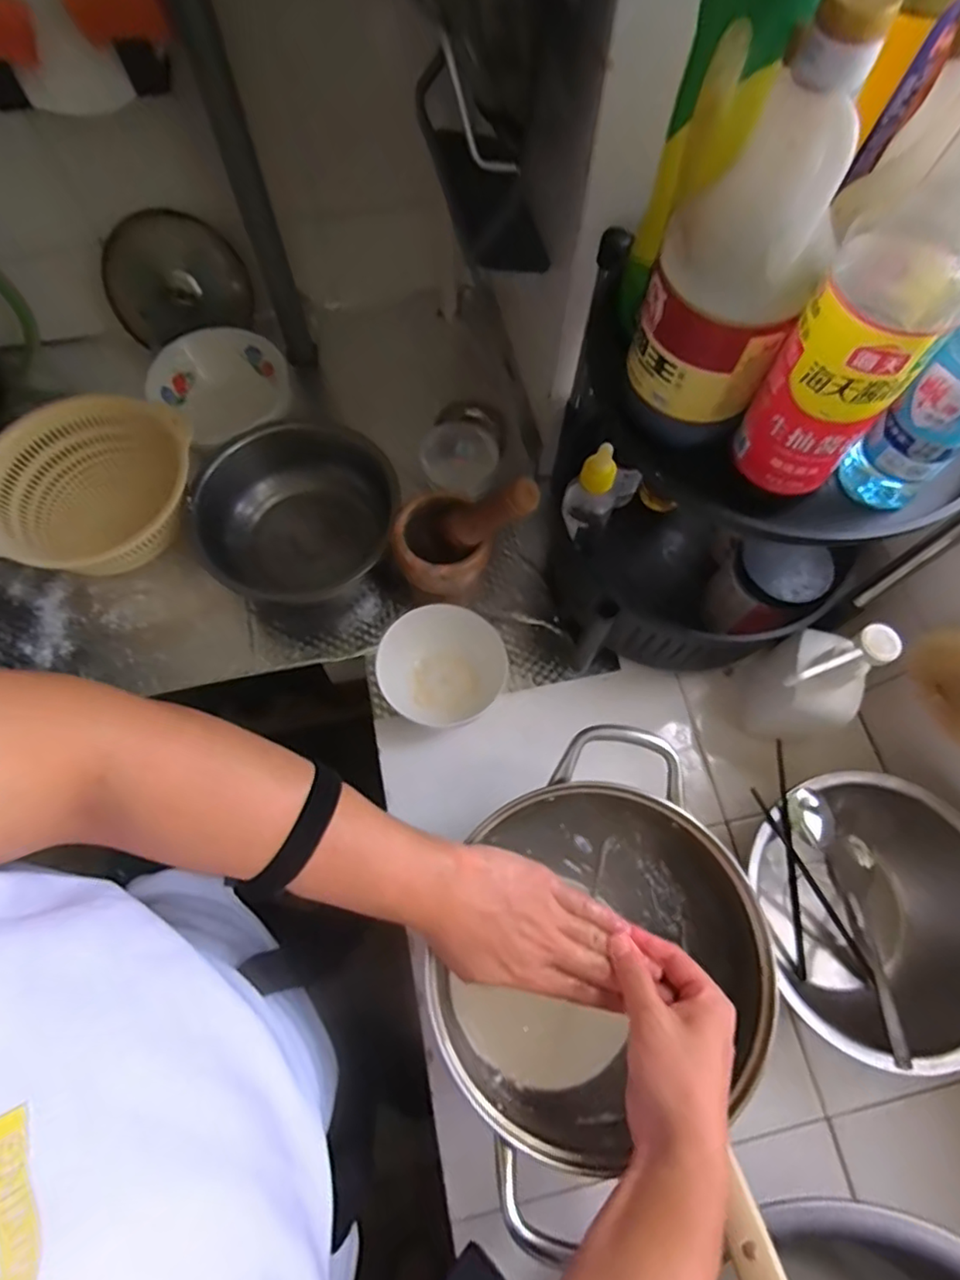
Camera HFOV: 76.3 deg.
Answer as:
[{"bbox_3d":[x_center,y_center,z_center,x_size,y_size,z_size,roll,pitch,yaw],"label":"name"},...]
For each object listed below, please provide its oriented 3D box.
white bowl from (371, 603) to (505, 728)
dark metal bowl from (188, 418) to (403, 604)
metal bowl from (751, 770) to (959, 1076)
[{"bbox_3d":[-0.034,0.024,0.627,0.117,0.069,0.120,0,69,-1],"label":"white bowl"},{"bbox_3d":[-0.199,-0.133,0.691,0.198,0.108,0.209,0,69,-1],"label":"dark metal bowl"},{"bbox_3d":[0.341,0.233,0.538,0.189,0.100,0.214,-13,70,-6],"label":"metal bowl"}]

